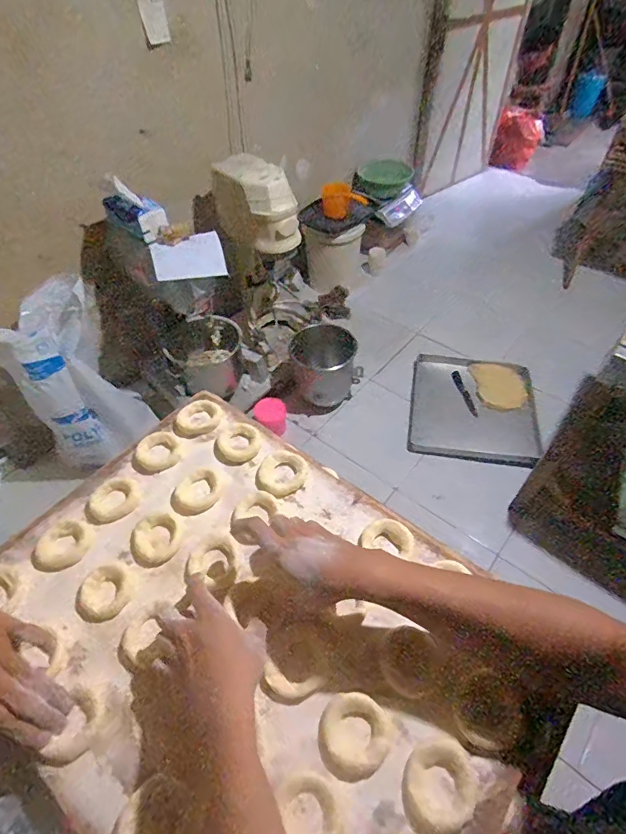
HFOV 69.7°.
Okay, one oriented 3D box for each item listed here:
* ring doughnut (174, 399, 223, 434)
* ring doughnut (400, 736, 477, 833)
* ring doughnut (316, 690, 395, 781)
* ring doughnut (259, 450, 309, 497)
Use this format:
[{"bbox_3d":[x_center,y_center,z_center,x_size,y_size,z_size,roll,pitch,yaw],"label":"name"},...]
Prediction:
[{"bbox_3d":[-0.166,0.001,0.658,0.069,0.018,0.050,-9,49,-2],"label":"ring doughnut"},{"bbox_3d":[0.110,0.320,0.391,0.072,0.011,0.059,-27,52,-17],"label":"ring doughnut"},{"bbox_3d":[0.037,0.290,0.413,0.064,0.016,0.065,-3,49,3],"label":"ring doughnut"},{"bbox_3d":[-0.037,0.071,0.591,0.057,0.017,0.065,26,56,25],"label":"ring doughnut"}]

